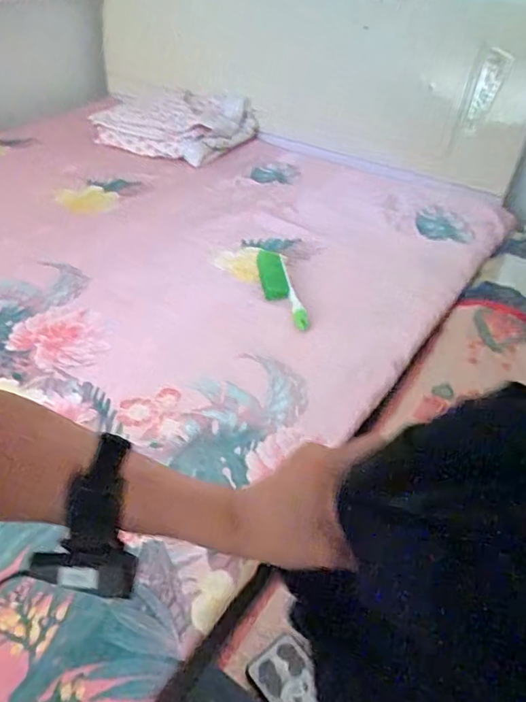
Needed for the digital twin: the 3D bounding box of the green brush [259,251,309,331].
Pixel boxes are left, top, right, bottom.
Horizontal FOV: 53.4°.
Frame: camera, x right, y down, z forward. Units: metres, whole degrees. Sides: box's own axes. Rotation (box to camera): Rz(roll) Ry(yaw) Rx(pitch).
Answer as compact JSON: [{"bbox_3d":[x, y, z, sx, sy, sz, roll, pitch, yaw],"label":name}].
[{"bbox_3d":[0.043,-0.148,1.257,0.057,0.082,0.253,-9,42,-14],"label":"green brush"}]

